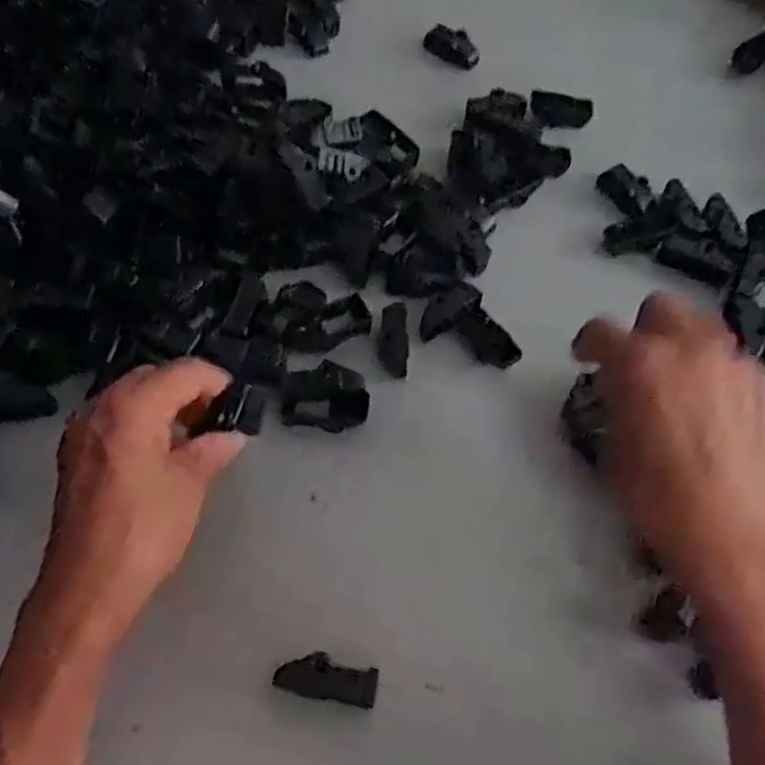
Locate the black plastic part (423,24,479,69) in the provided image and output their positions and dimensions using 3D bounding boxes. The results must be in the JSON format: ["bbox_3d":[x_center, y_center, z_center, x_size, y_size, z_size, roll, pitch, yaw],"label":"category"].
[{"bbox_3d":[0.055,-0.265,0.544,0.045,0.014,0.021,34,69,15],"label":"black plastic part"}]

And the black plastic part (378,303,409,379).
[{"bbox_3d":[0.007,-0.026,0.420,0.018,0.008,0.048,-1,64,0],"label":"black plastic part"}]

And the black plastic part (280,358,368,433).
[{"bbox_3d":[-0.032,0.009,0.400,0.049,0.011,0.040,8,65,4],"label":"black plastic part"}]

